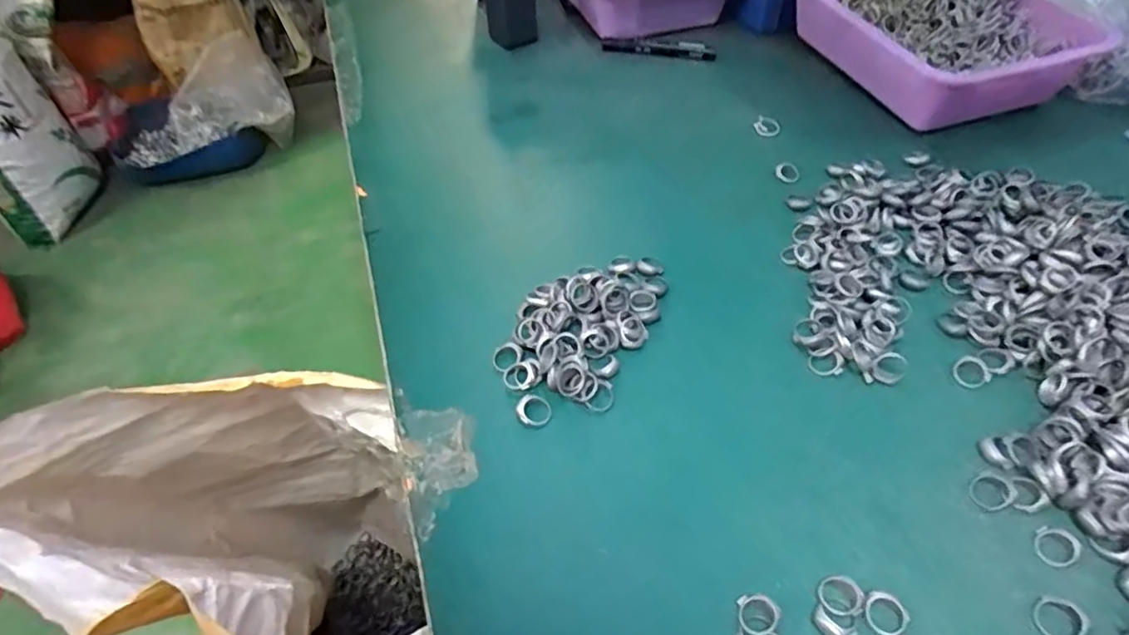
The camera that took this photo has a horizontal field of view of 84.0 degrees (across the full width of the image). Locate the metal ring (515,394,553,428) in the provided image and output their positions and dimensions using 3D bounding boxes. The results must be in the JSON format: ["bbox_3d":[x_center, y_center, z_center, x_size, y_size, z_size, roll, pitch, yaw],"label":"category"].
[{"bbox_3d":[-0.021,0.064,0.436,0.024,0.007,0.023,-2,47,3],"label":"metal ring"}]

